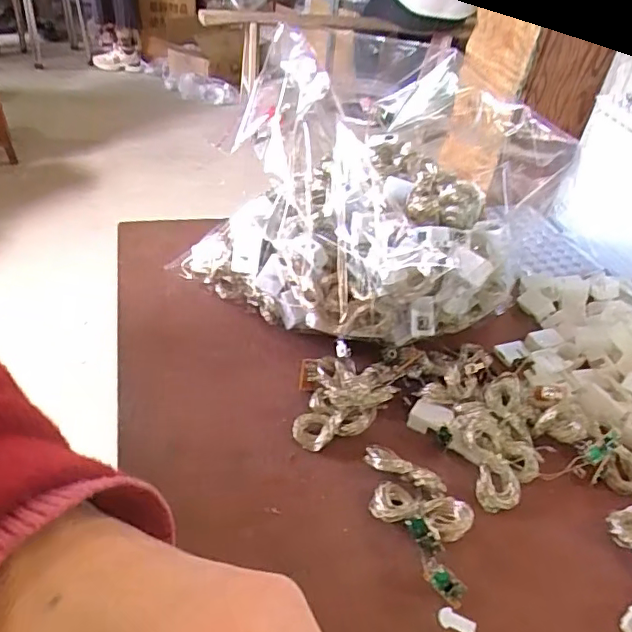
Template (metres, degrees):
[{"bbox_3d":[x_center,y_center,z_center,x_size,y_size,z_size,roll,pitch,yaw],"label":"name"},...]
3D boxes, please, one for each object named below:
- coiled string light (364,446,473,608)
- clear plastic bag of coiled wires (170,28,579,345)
[{"bbox_3d":[0.056,0.105,0.301,0.040,0.021,0.086,-15,44,-26],"label":"coiled string light"},{"bbox_3d":[0.042,-0.087,0.419,0.230,0.158,0.188,30,44,25],"label":"clear plastic bag of coiled wires"}]

